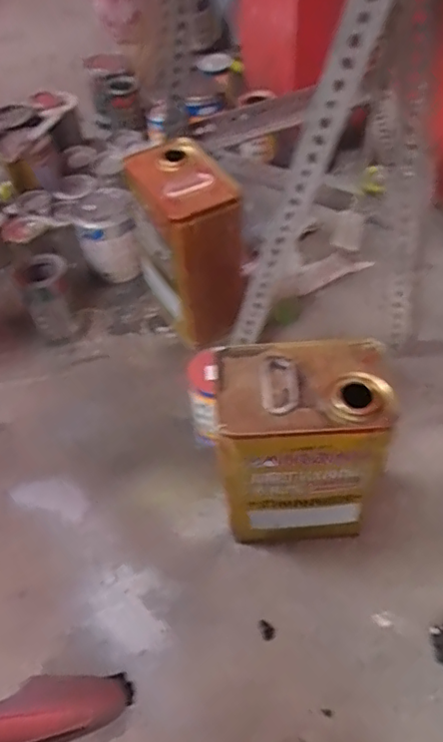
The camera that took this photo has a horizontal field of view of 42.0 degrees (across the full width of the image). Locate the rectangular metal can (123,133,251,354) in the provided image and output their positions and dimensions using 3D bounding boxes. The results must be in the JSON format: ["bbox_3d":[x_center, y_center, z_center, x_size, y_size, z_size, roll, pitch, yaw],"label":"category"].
[{"bbox_3d":[-0.046,-0.179,0.860,0.107,0.248,0.154,-20,53,-13],"label":"rectangular metal can"}]

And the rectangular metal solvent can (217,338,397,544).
[{"bbox_3d":[0.083,0.092,0.637,0.167,0.256,0.109,-3,51,1],"label":"rectangular metal solvent can"}]

